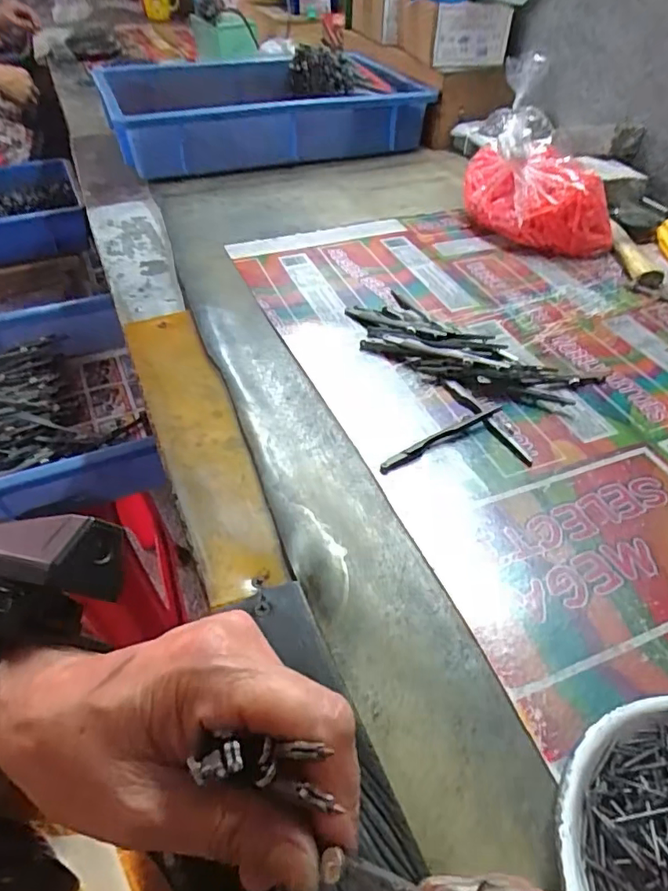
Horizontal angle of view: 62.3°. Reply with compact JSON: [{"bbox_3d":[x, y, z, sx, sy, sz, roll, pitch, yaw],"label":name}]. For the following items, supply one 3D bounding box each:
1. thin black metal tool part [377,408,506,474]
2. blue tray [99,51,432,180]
[{"bbox_3d":[0.073,-0.006,0.372,0.100,0.007,0.010,-25,50,-23],"label":"thin black metal tool part"},{"bbox_3d":[-0.108,-0.490,0.794,0.409,0.097,0.310,-17,47,-17],"label":"blue tray"}]

